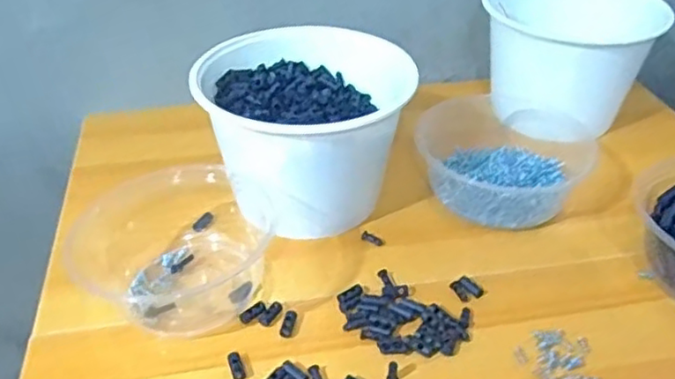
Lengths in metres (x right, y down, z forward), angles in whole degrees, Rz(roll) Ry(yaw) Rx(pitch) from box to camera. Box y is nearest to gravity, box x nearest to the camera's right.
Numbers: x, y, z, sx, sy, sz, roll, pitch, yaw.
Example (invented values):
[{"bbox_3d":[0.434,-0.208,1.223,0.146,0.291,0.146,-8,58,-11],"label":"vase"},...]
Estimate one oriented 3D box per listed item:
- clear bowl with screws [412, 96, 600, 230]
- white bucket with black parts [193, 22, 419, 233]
[{"bbox_3d":[0.138,-0.034,0.549,0.134,0.045,0.146,0,39,0],"label":"clear bowl with screws"},{"bbox_3d":[-0.028,-0.053,0.519,0.154,0.109,0.151,0,39,0],"label":"white bucket with black parts"}]

